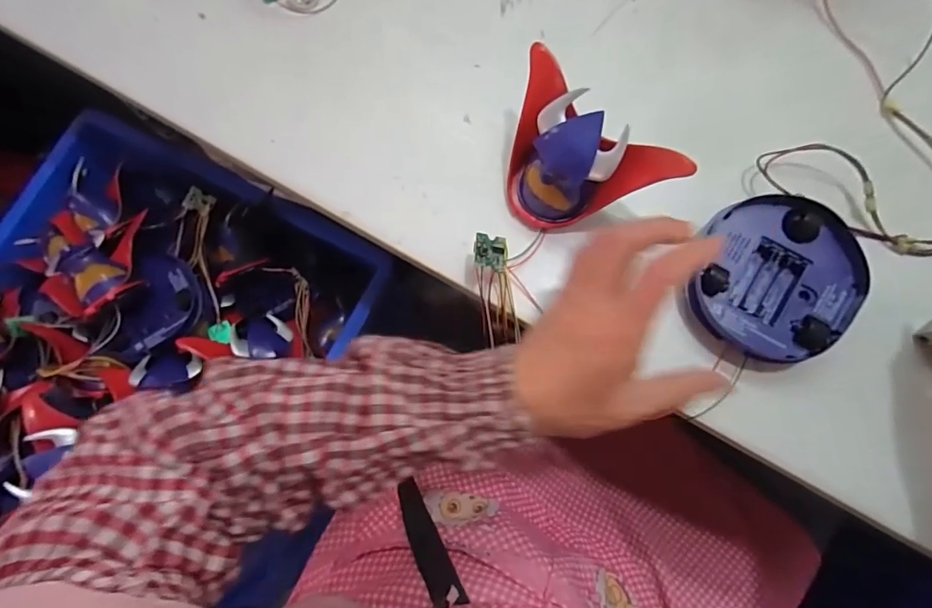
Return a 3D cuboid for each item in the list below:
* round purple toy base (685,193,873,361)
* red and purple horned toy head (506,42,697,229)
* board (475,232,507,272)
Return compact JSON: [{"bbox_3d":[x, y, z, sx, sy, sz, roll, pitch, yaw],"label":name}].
[{"bbox_3d":[0.210,-0.018,0.339,0.099,0.033,0.108,0,78,2],"label":"round purple toy base"},{"bbox_3d":[0.071,-0.095,0.339,0.123,0.098,0.048,34,43,-1],"label":"red and purple horned toy head"},{"bbox_3d":[0.018,-0.036,0.341,0.028,0.004,0.023,7,86,-35],"label":"board"}]

